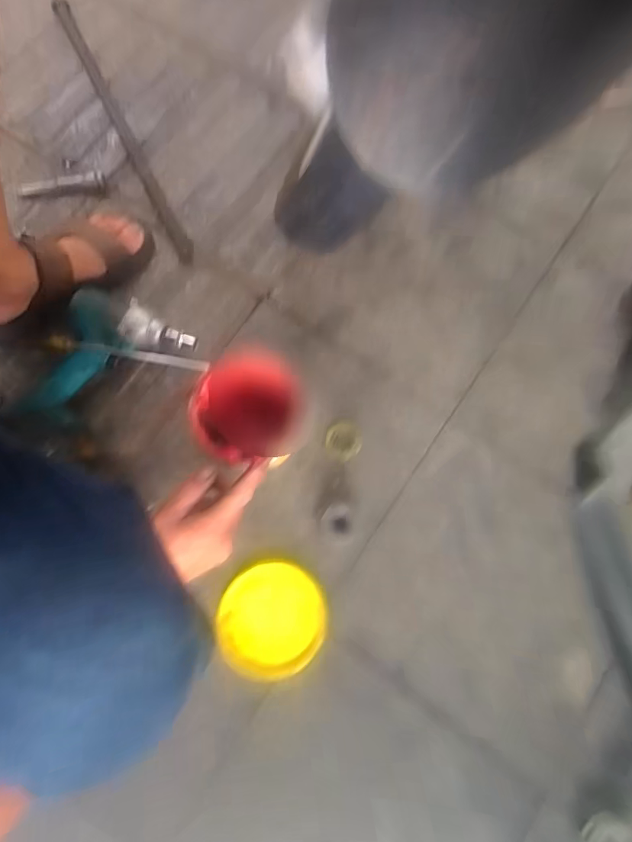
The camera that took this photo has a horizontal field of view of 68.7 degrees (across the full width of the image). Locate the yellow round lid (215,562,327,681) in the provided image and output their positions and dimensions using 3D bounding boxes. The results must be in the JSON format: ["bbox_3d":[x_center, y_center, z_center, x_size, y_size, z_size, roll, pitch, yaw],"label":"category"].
[{"bbox_3d":[-0.053,0.232,0.539,0.124,0.018,0.122,0,76,1],"label":"yellow round lid"}]

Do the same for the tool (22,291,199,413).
[{"bbox_3d":[-0.276,-0.109,0.603,0.204,0.057,0.145,-25,78,-10],"label":"tool"}]

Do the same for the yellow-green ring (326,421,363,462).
[{"bbox_3d":[0.036,0.025,0.591,0.048,0.005,0.046,0,76,1],"label":"yellow-green ring"}]

